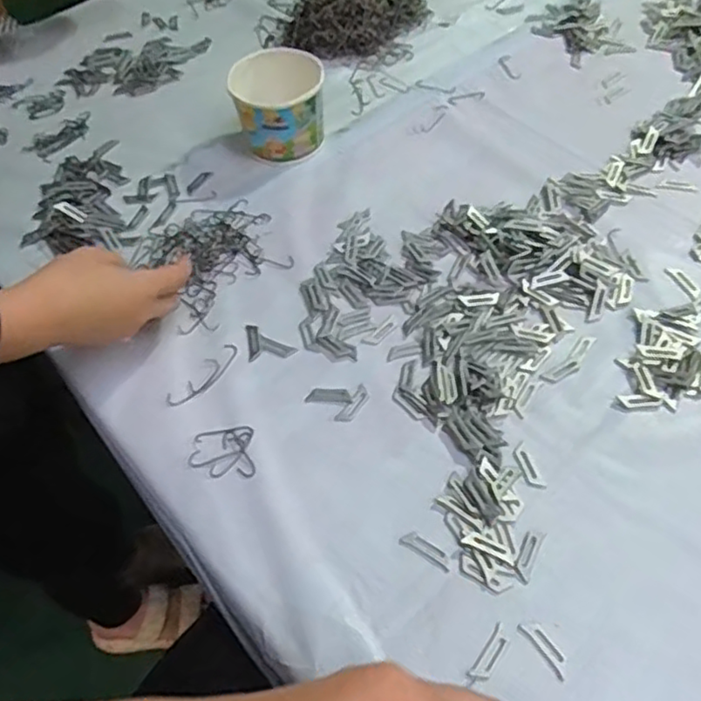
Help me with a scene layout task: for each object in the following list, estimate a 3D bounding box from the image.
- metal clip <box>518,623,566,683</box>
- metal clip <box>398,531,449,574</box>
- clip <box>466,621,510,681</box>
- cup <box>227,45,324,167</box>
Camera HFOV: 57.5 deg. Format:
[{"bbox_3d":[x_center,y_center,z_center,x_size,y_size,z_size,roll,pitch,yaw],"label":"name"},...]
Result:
[{"bbox_3d":[0.116,0.176,0.378,0.011,0.004,0.035,-31,59,-17],"label":"metal clip"},{"bbox_3d":[0.050,0.130,0.416,0.035,0.004,0.012,28,61,21],"label":"metal clip"},{"bbox_3d":[0.083,0.179,0.377,0.012,0.004,0.035,31,62,22],"label":"clip"},{"bbox_3d":[-0.069,-0.237,0.625,0.082,0.083,0.076,-2,55,2],"label":"cup"}]

